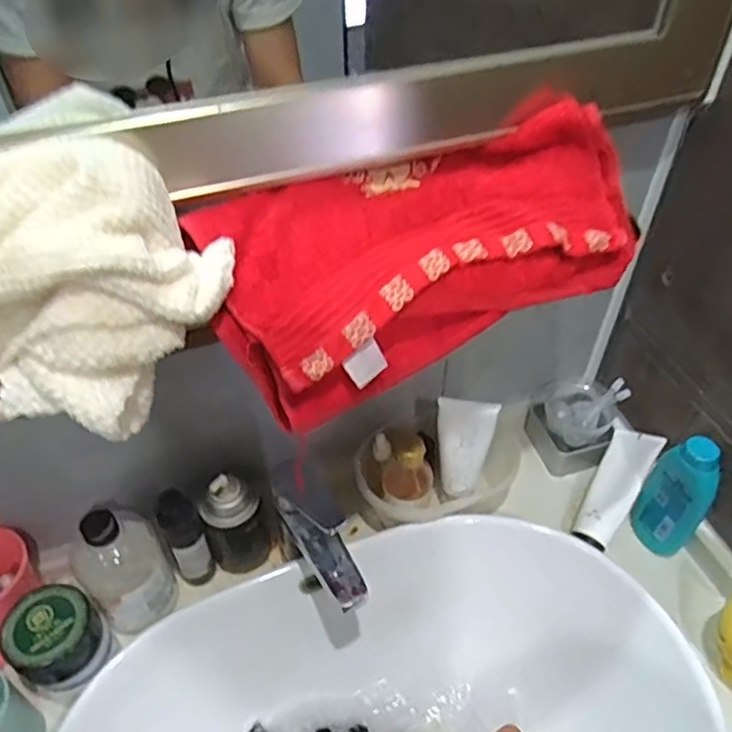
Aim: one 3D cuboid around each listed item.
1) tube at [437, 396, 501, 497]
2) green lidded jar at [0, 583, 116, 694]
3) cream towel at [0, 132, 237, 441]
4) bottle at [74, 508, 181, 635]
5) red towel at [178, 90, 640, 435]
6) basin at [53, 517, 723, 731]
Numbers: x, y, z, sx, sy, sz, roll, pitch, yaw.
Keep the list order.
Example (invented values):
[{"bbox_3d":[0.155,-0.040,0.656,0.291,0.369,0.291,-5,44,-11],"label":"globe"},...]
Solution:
[{"bbox_3d":[0.103,0.088,0.684,0.057,0.135,0.027,3,47,4],"label":"tube"},{"bbox_3d":[-0.279,0.250,0.589,0.072,0.078,0.072,0,46,1],"label":"green lidded jar"},{"bbox_3d":[-0.209,-0.038,0.380,0.244,0.128,0.122,-9,47,-8],"label":"cream towel"},{"bbox_3d":[-0.233,0.194,0.620,0.075,0.145,0.064,-30,53,-24],"label":"bottle"},{"bbox_3d":[0.046,-0.087,0.479,0.323,0.064,0.162,-25,85,-15],"label":"red towel"},{"bbox_3d":[0.003,0.342,0.596,0.557,0.132,0.355,-19,49,-16],"label":"basin"}]

